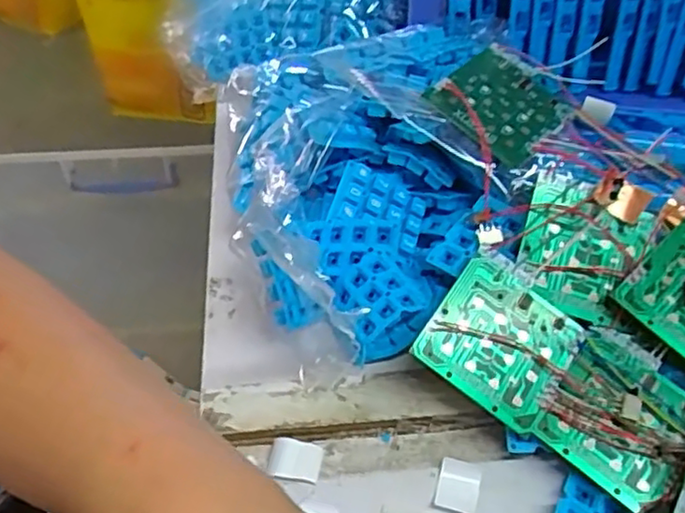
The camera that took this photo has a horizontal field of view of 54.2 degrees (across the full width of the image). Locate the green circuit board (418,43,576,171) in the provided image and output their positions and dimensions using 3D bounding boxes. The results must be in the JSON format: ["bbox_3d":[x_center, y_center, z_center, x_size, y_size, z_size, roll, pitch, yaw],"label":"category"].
[{"bbox_3d":[0.095,-0.094,0.404,0.065,0.012,0.072,-40,71,-22],"label":"green circuit board"}]

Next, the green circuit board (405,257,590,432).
[{"bbox_3d":[0.081,0.044,0.345,0.070,0.004,0.067,36,70,3],"label":"green circuit board"}]

